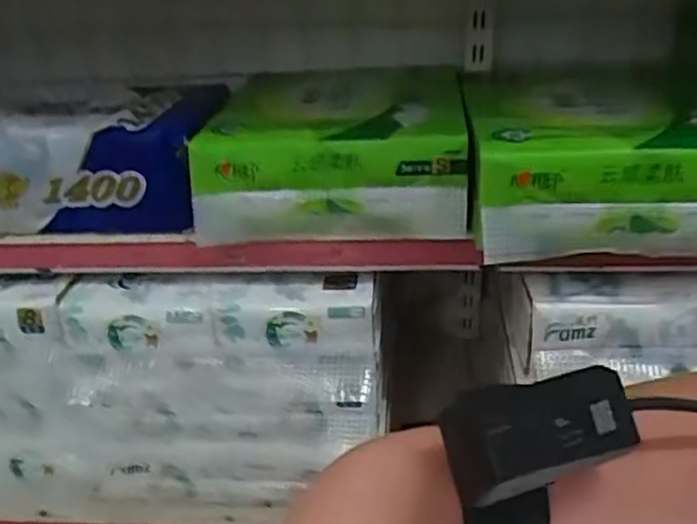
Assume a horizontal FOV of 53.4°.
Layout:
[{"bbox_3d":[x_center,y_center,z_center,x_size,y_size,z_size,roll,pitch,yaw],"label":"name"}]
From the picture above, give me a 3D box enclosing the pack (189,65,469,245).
[{"bbox_3d":[-0.011,-0.131,0.770,0.262,0.104,0.261,-1,29,5],"label":"pack"}]

